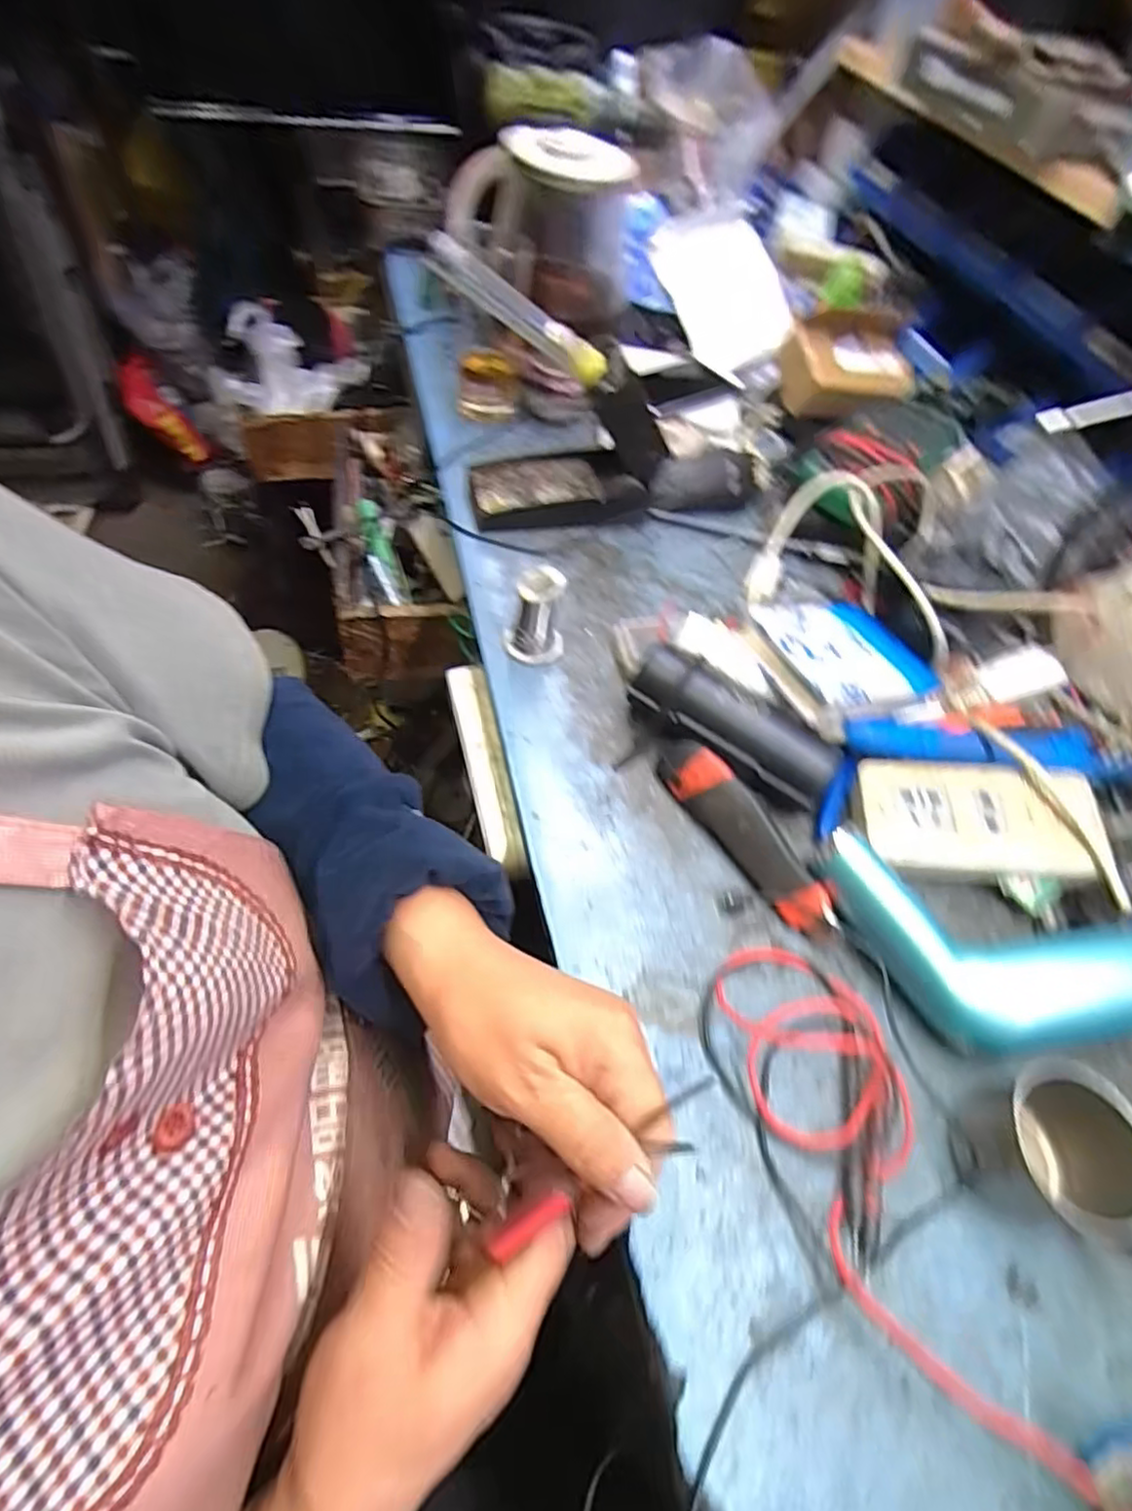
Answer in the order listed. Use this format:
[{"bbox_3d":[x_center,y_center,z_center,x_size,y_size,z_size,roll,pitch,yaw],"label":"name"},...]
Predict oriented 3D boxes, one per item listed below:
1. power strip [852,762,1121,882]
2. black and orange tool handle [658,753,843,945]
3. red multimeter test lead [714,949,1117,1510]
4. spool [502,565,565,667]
[{"bbox_3d":[0.273,0.043,0.447,0.147,0.036,0.081,5,56,-6],"label":"power strip"},{"bbox_3d":[0.120,0.052,0.436,0.032,0.032,0.146,-25,64,-23],"label":"black and orange tool handle"},{"bbox_3d":[0.160,0.213,0.327,0.083,0.042,0.256,-9,58,-15],"label":"red multimeter test lead"},{"bbox_3d":[-0.022,-0.105,0.504,0.044,0.065,0.039,1,56,-9],"label":"spool"}]

